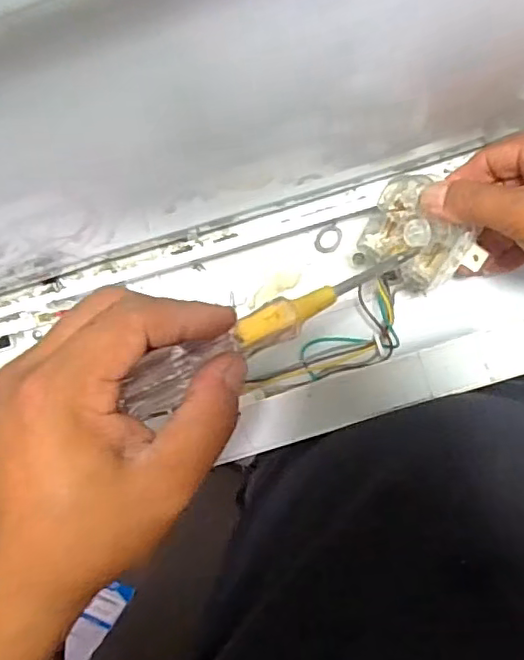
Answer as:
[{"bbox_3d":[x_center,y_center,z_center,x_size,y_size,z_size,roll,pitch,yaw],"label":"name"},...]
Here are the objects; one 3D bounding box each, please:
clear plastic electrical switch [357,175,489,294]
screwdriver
[{"bbox_3d":[0.098,-0.057,0.368,0.053,0.024,0.073,-41,89,9],"label":"clear plastic electrical switch"},{"bbox_3d":[0.012,-0.005,0.276,0.173,0.018,0.021,-27,92,-32],"label":"screwdriver"}]

